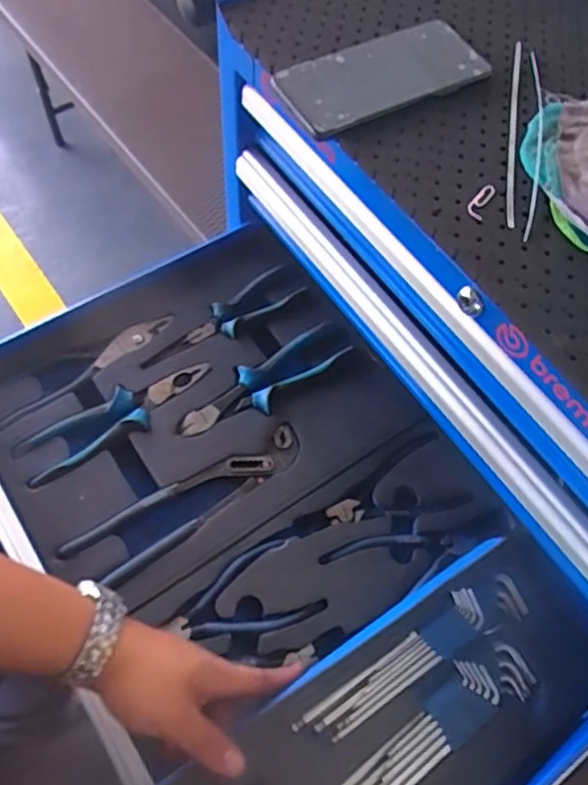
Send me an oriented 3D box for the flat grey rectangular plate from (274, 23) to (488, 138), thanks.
[{"bbox_3d":[0.071,-0.248,0.484,0.160,0.012,0.076,-26,68,-16],"label":"flat grey rectangular plate"}]

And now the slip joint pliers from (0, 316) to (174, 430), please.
[{"bbox_3d":[-0.221,-0.034,0.639,0.200,0.012,0.051,-34,70,-19],"label":"slip joint pliers"}]

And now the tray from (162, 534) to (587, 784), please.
[{"bbox_3d":[0.084,0.256,0.465,0.412,0.047,0.152,-23,67,-27],"label":"tray"}]

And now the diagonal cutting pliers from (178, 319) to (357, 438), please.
[{"bbox_3d":[-0.032,-0.009,0.626,0.186,0.014,0.053,-35,70,-19],"label":"diagonal cutting pliers"}]

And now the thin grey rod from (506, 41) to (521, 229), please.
[{"bbox_3d":[0.166,-0.199,0.467,0.006,0.005,0.198,11,63,2],"label":"thin grey rod"}]

